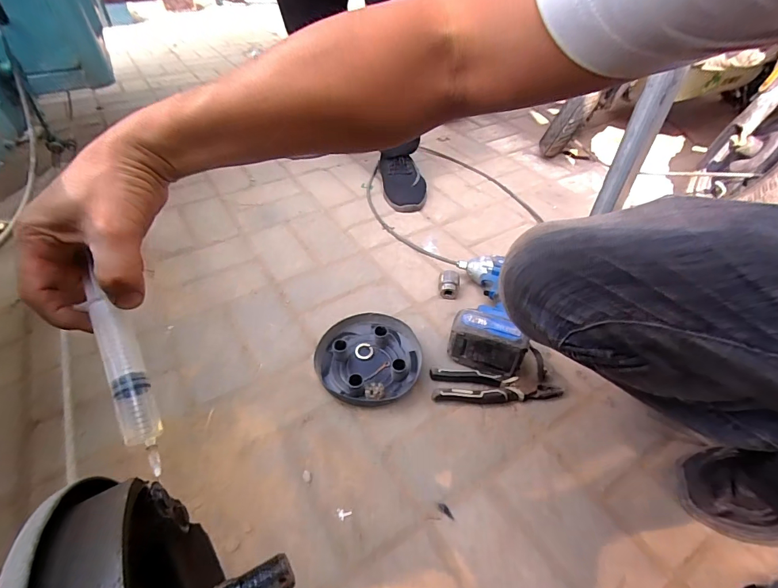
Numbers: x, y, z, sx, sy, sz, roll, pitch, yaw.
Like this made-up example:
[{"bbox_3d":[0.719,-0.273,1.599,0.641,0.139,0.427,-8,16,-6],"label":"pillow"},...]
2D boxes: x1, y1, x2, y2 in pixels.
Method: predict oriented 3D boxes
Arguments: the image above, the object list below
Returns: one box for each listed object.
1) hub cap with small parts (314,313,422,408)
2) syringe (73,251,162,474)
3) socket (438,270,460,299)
[{"bbox_3d":[-0.033,0.104,0.644,0.161,0.035,0.161,1,44,0],"label":"hub cap with small parts"},{"bbox_3d":[-0.169,0.043,0.255,0.020,0.015,0.137,-23,78,-23],"label":"syringe"},{"bbox_3d":[0.113,-0.018,0.764,0.039,0.041,0.042,9,44,8],"label":"socket"}]

